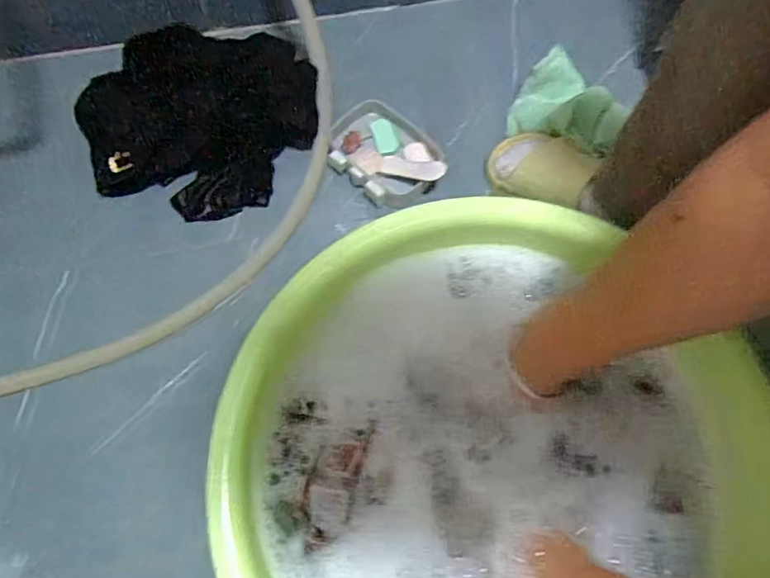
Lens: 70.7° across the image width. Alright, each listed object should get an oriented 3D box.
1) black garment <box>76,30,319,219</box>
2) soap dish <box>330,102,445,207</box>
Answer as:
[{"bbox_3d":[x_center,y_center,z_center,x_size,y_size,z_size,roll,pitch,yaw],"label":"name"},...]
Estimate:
[{"bbox_3d":[-0.208,-0.188,0.614,0.255,0.077,0.200,-2,70,-1],"label":"black garment"},{"bbox_3d":[0.001,-0.156,0.628,0.106,0.033,0.144,-40,75,-13],"label":"soap dish"}]

